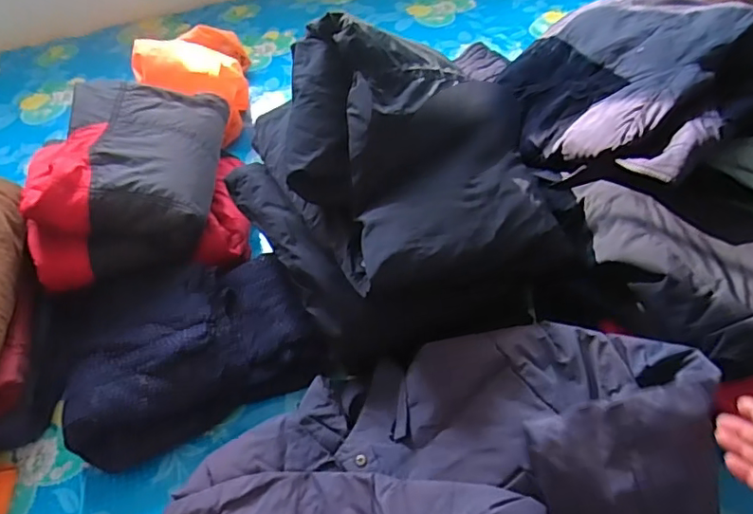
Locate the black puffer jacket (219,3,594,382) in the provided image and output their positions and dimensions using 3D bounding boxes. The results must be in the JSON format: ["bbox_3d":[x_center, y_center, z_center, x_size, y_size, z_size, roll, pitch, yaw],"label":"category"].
[{"bbox_3d":[0.033,-0.086,0.821,0.428,0.327,0.386,-18,50,-9],"label":"black puffer jacket"}]

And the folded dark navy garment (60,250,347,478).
[{"bbox_3d":[-0.261,0.123,0.820,0.360,0.109,0.249,-19,50,-11],"label":"folded dark navy garment"}]

